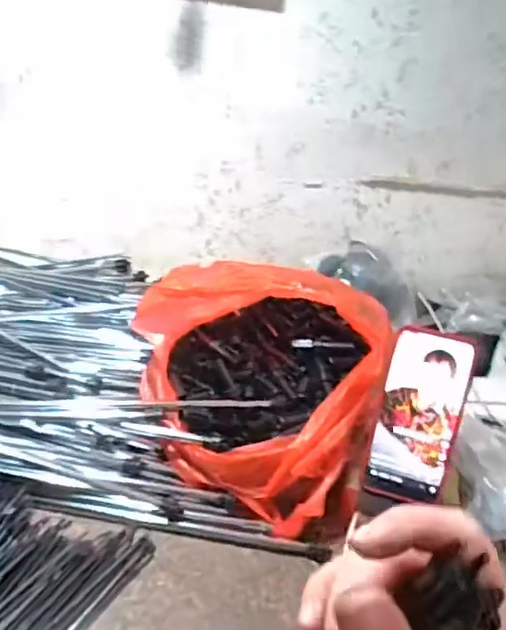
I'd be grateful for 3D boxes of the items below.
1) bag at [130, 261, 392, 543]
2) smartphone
[{"bbox_3d":[0.023,0.058,0.617,0.229,0.181,0.213,28,34,36],"label":"bag"},{"bbox_3d":[0.159,0.096,0.553,0.075,0.162,0.013,14,1,15],"label":"smartphone"}]

